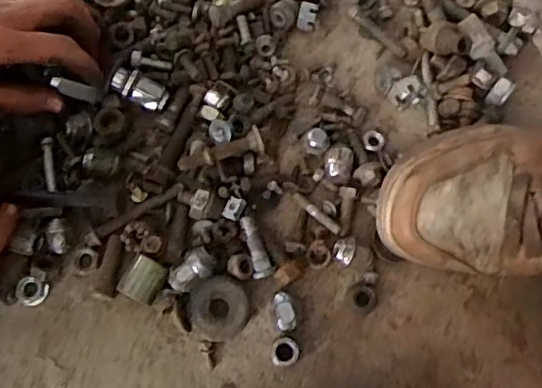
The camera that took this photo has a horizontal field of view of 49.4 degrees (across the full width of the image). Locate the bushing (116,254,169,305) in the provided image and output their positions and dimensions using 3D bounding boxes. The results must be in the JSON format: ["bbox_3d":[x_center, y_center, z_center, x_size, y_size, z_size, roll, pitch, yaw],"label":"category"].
[{"bbox_3d":[-0.088,0.060,0.411,0.024,0.023,0.029,27,75,6],"label":"bushing"}]

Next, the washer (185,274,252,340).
[{"bbox_3d":[-0.037,0.081,0.417,0.044,0.008,0.042,3,81,-20],"label":"washer"}]

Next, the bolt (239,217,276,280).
[{"bbox_3d":[-0.010,0.038,0.426,0.015,0.010,0.044,-14,75,-6],"label":"bolt"}]

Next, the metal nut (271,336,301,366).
[{"bbox_3d":[0.011,0.110,0.413,0.021,0.019,0.019,-3,74,-3],"label":"metal nut"}]

